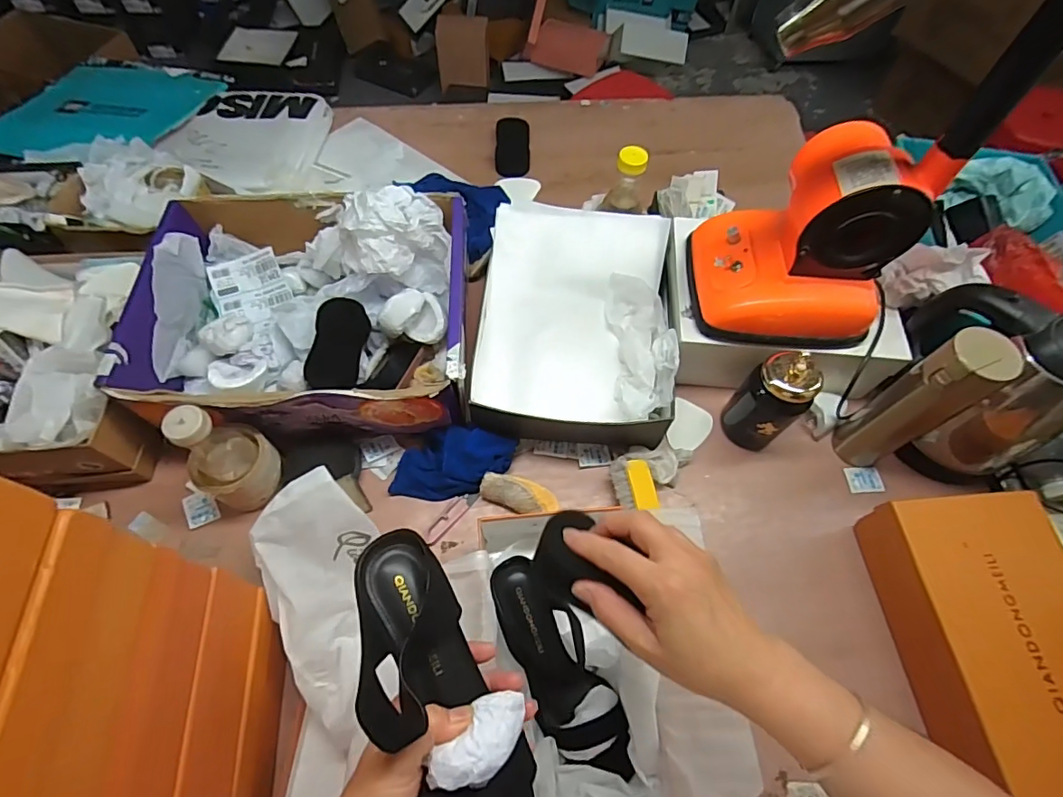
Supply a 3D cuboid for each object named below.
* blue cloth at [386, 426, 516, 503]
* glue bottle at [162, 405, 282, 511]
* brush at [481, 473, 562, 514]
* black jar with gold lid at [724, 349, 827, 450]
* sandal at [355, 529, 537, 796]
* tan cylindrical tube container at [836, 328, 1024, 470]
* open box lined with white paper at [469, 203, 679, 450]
[{"bbox_3d":[-0.110,0.082,0.680,0.137,0.061,0.092,8,63,3],"label":"blue cloth"},{"bbox_3d":[-0.357,0.067,0.609,0.076,0.184,0.085,32,67,14],"label":"glue bottle"},{"bbox_3d":[-0.014,0.123,0.670,0.098,0.040,0.040,4,63,1],"label":"brush"},{"bbox_3d":[0.307,0.002,0.667,0.067,0.165,0.078,-41,71,-19],"label":"black jar with gold lid"},{"bbox_3d":[-0.059,0.198,0.333,0.079,0.059,0.237,-20,66,-11],"label":"sandal"},{"bbox_3d":[0.459,0.009,0.628,0.076,0.244,0.064,-21,66,-12],"label":"tan cylindrical tube container"},{"bbox_3d":[0.060,-0.103,0.739,0.259,0.123,0.319,2,63,0],"label":"open box lined with white paper"}]

